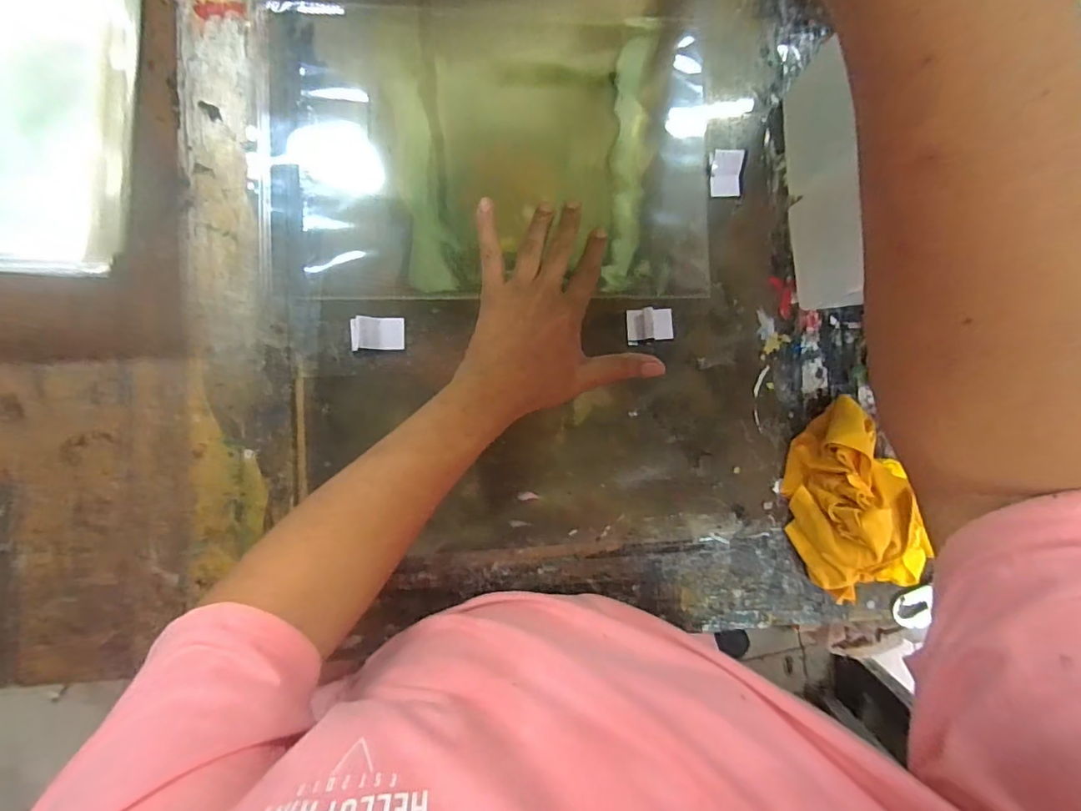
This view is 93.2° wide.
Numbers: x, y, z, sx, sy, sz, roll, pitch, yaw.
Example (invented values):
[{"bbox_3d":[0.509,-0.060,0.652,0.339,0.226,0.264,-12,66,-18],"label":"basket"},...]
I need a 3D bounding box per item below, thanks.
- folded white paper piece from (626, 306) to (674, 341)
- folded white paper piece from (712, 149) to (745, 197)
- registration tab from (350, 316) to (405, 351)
[{"bbox_3d":[0.097,-0.071,0.446,0.039,0.012,0.028,-1,88,-5],"label":"folded white paper piece"},{"bbox_3d":[0.165,-0.206,0.451,0.025,0.009,0.040,-1,88,-5],"label":"folded white paper piece"},{"bbox_3d":[-0.135,-0.059,0.422,0.042,0.011,0.026,0,88,-5],"label":"registration tab"}]

